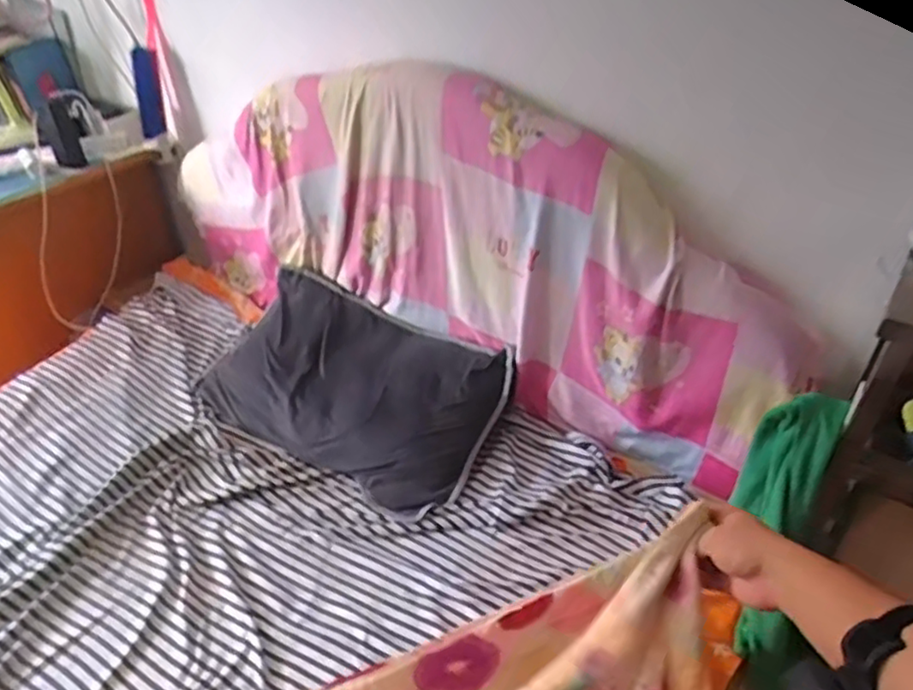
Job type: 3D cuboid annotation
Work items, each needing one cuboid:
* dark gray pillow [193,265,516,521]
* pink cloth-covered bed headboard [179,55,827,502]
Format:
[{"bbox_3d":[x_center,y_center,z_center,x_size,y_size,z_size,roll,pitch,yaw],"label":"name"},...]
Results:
[{"bbox_3d":[-0.225,0.069,1.396,0.630,0.120,0.375,20,68,23],"label":"dark gray pillow"},{"bbox_3d":[-0.030,-0.209,1.357,1.365,0.583,0.143,22,42,27],"label":"pink cloth-covered bed headboard"}]

